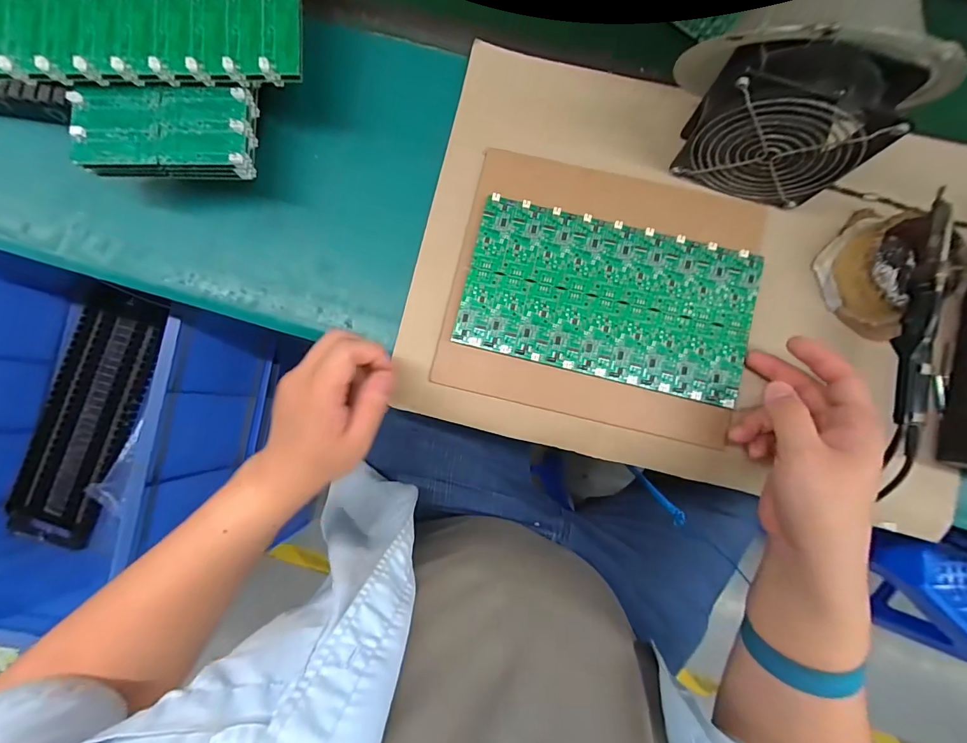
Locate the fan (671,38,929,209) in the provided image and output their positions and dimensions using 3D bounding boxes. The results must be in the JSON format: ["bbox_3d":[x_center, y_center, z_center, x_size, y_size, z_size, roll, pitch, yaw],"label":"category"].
[{"bbox_3d":[0.227,-0.187,0.330,0.120,0.123,0.051,13,86,2],"label":"fan"}]

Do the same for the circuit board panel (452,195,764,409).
[{"bbox_3d":[0.109,-0.064,0.378,0.244,0.005,0.136,14,86,2],"label":"circuit board panel"}]

